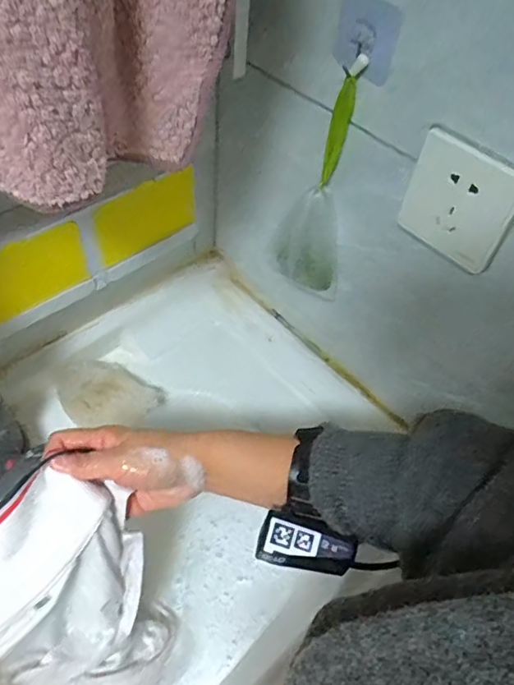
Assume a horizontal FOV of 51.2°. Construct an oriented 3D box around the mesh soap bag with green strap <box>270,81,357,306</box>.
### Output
[{"bbox_3d":[0.059,-0.136,0.518,0.070,0.227,0.032,32,56,19],"label":"mesh soap bag with green strap"}]

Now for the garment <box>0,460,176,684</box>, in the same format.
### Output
[{"bbox_3d":[-0.158,0.230,0.451,0.150,0.242,0.120,-32,61,-26],"label":"garment"}]

